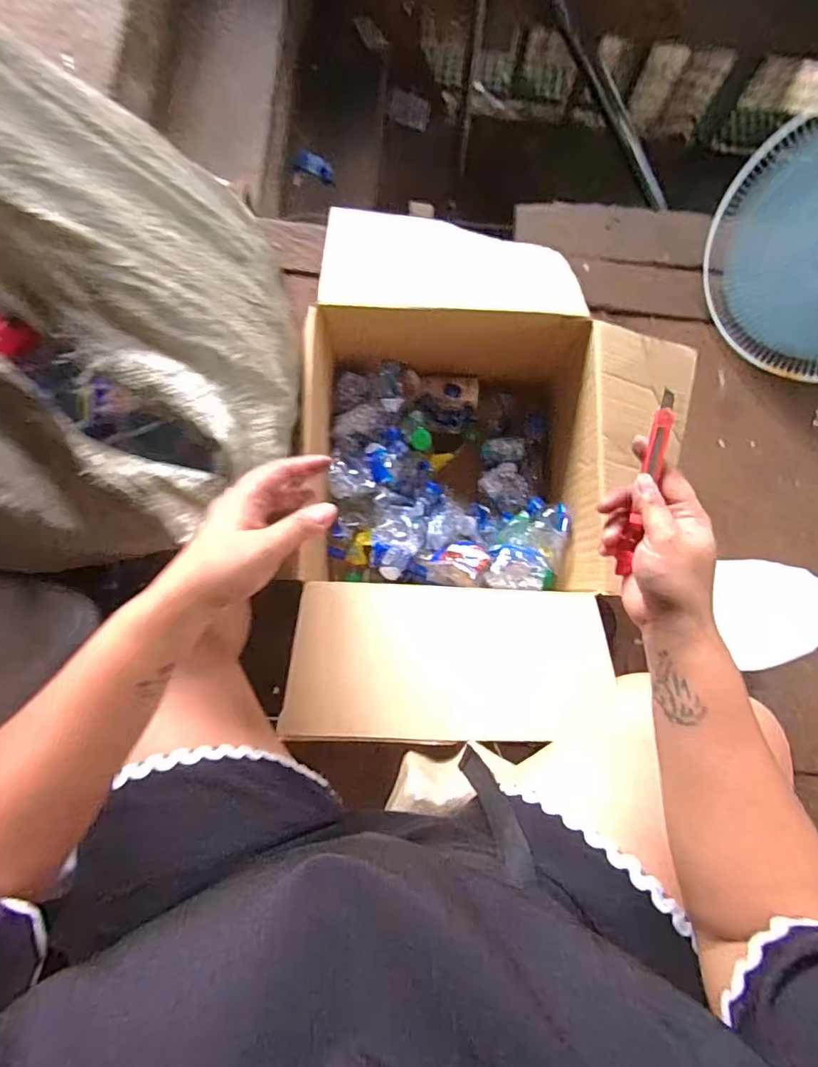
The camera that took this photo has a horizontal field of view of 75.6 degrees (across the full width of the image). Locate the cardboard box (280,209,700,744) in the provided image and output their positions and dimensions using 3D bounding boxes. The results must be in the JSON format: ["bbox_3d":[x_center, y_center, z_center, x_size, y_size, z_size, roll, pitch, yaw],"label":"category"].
[{"bbox_3d":[0.132,-0.110,0.789,0.554,0.287,0.741,2,82,-2],"label":"cardboard box"}]

